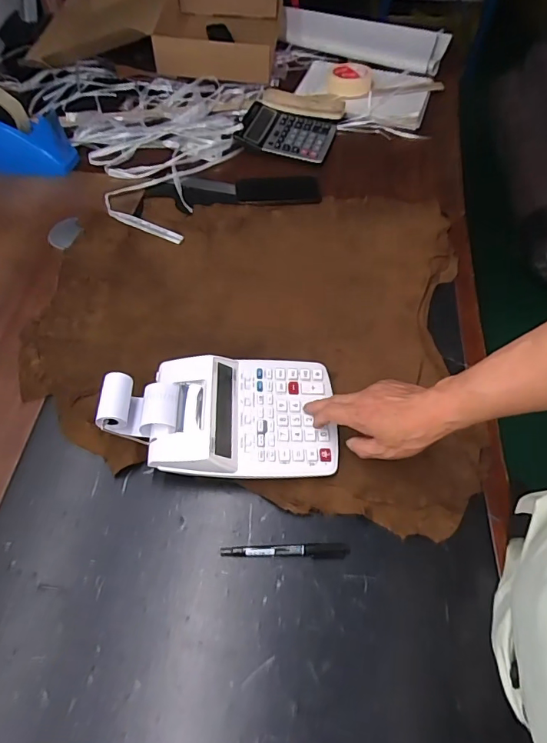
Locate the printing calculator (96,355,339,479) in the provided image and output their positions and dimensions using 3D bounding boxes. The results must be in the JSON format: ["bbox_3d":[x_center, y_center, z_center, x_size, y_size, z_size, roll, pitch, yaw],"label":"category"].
[{"bbox_3d":[-0.061,0.046,0.550,0.269,0.057,0.155,-3,56,-3],"label":"printing calculator"}]

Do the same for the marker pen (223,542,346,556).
[{"bbox_3d":[0.013,0.196,0.500,0.139,0.010,0.013,-2,56,-2],"label":"marker pen"}]

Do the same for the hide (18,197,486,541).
[{"bbox_3d":[-0.034,-0.095,0.681,0.621,0.023,0.577,6,56,3],"label":"hide"}]

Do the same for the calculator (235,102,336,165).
[{"bbox_3d":[0.029,-0.497,0.937,0.181,0.029,0.140,13,56,8],"label":"calculator"}]

